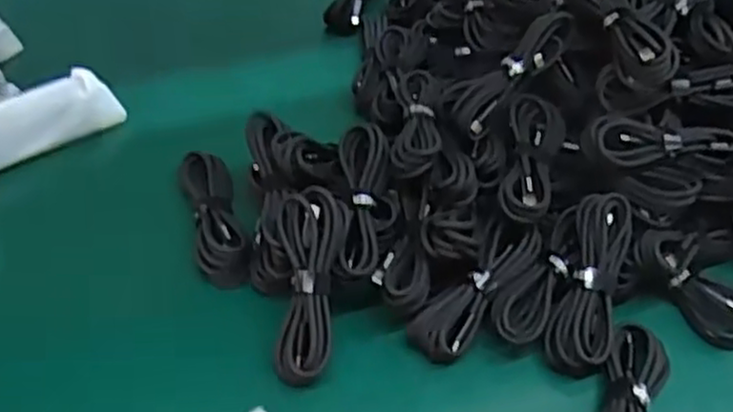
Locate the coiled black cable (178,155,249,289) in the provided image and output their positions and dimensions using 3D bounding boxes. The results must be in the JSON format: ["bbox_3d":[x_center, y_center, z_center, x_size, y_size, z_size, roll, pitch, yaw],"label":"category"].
[{"bbox_3d":[-0.101,0.006,0.505,0.033,0.017,0.110,-10,50,-14],"label":"coiled black cable"}]

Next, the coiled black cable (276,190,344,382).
[{"bbox_3d":[-0.035,0.047,0.440,0.035,0.018,0.111,3,80,-3],"label":"coiled black cable"}]

